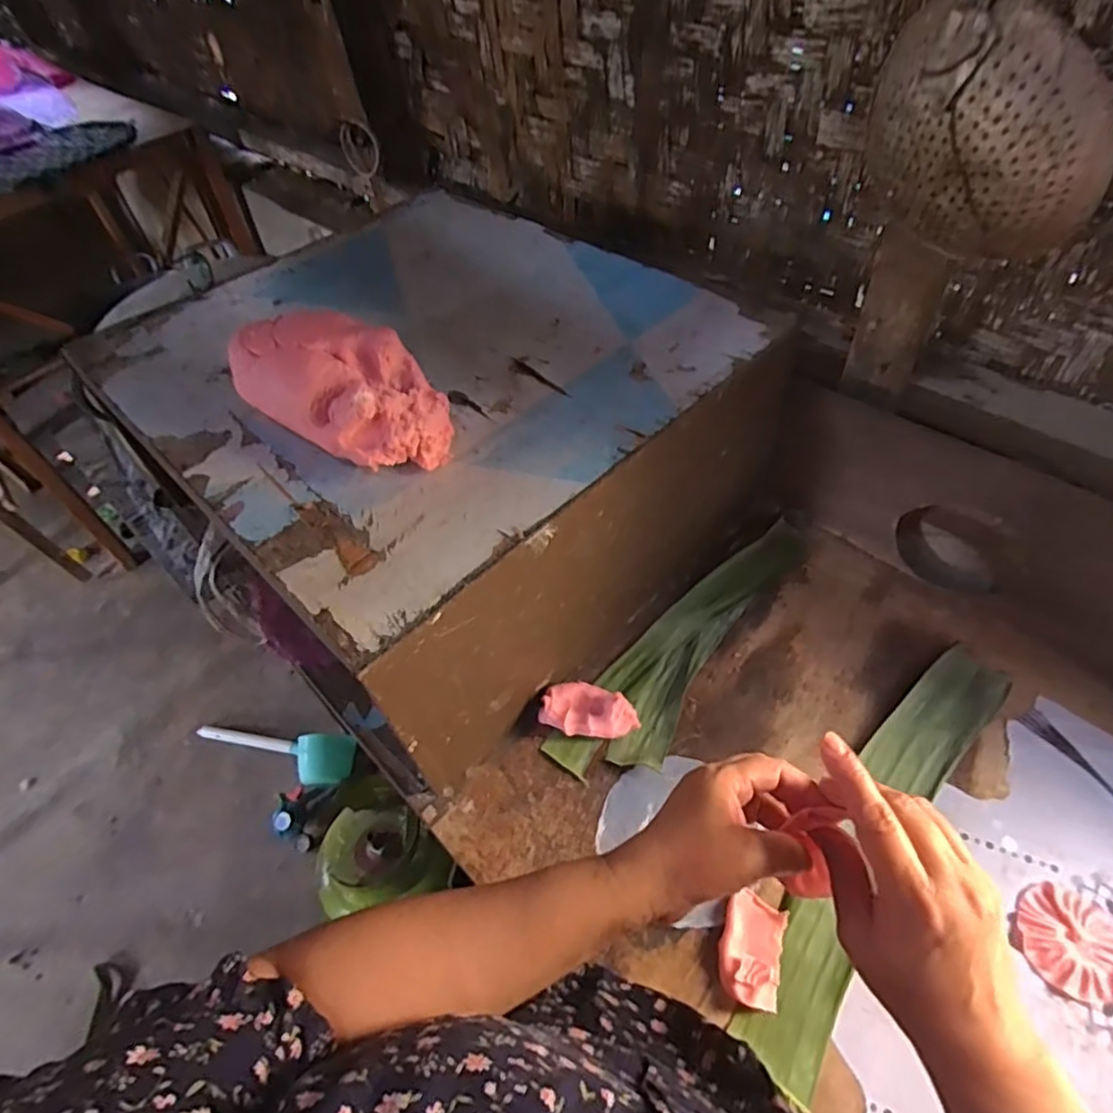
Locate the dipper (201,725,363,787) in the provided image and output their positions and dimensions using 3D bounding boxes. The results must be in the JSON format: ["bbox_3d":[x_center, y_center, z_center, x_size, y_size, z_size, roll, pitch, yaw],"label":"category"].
[{"bbox_3d":[-0.654,0.431,1.468,0.426,0.102,0.114,4,50,26],"label":"dipper"}]

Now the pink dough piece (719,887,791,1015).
[{"bbox_3d":[0.153,0.308,0.500,0.045,0.013,0.074,13,54,17],"label":"pink dough piece"}]

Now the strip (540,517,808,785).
[{"bbox_3d":[0.147,0.088,0.685,0.093,0.011,0.384,32,61,28],"label":"strip"}]

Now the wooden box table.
[{"bbox_3d":[-0.124,-0.137,0.739,0.511,0.255,0.563,-39,57,-23],"label":"wooden box table"}]

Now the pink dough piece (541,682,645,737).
[{"bbox_3d":[0.031,0.153,0.623,0.086,0.039,0.058,24,57,23],"label":"pink dough piece"}]

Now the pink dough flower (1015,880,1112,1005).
[{"bbox_3d":[0.396,0.294,0.490,0.072,0.008,0.076,-3,51,4],"label":"pink dough flower"}]

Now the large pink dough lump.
[{"bbox_3d":[-0.182,-0.142,0.548,0.194,0.090,0.106,24,57,23],"label":"large pink dough lump"}]

